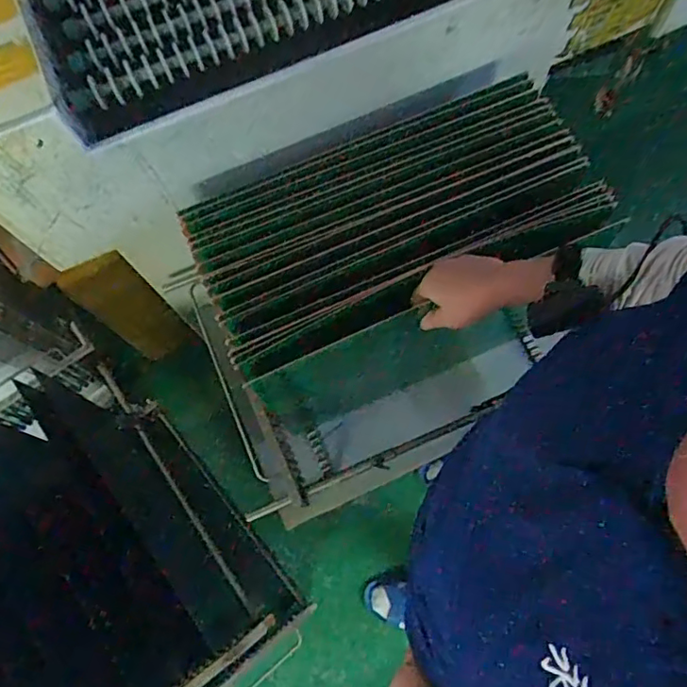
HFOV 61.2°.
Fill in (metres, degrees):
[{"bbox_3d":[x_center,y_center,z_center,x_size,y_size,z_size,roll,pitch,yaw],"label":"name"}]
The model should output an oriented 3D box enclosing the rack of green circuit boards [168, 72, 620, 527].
[{"bbox_3d":[0.087,-0.038,0.941,0.531,0.474,0.321,-21,72,-4],"label":"rack of green circuit boards"}]

